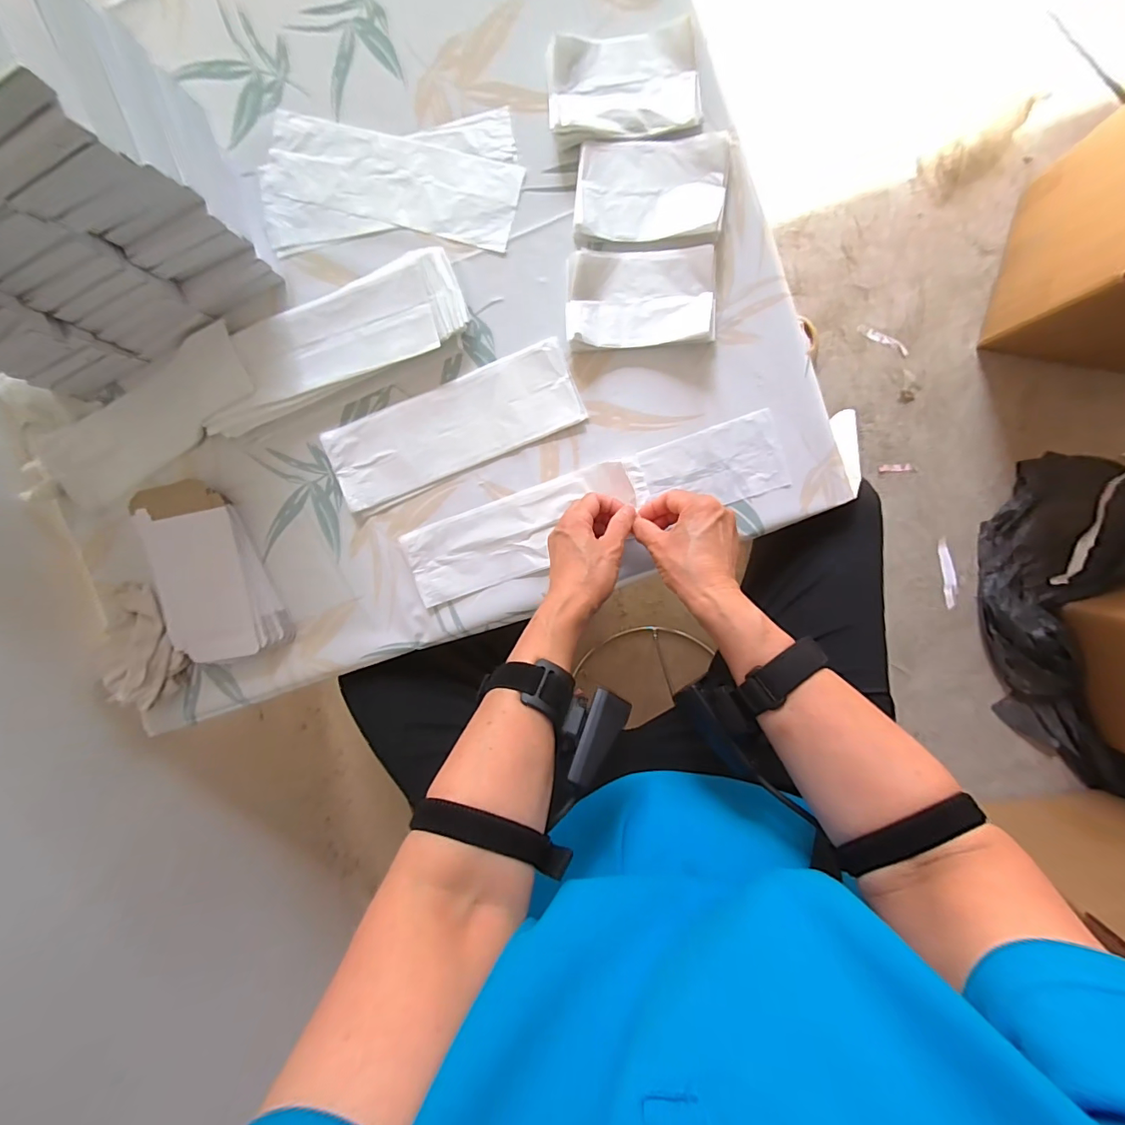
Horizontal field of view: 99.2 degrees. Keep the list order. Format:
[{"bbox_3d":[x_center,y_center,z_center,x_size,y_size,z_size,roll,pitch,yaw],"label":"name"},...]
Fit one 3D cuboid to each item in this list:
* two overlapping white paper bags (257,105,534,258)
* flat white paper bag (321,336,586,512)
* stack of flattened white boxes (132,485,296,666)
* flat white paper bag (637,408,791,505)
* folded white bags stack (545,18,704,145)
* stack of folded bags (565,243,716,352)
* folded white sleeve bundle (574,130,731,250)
[{"bbox_3d":[-0.166,-0.362,0.459,0.246,0.007,0.118,4,98,5],"label":"two overlapping white paper bags"},{"bbox_3d":[-0.110,-0.134,0.472,0.252,0.007,0.084,-20,95,8],"label":"flat white paper bag"},{"bbox_3d":[-0.381,0.012,0.510,0.121,0.023,0.193,-22,94,8],"label":"stack of flattened white boxes"},{"bbox_3d":[0.141,-0.089,0.447,0.123,0.006,0.071,-17,95,8],"label":"flat white paper bag"},{"bbox_3d":[0.053,-0.415,0.421,0.128,0.024,0.085,-4,97,6],"label":"folded white bags stack"},{"bbox_3d":[0.070,-0.240,0.435,0.130,0.021,0.081,-1,97,6],"label":"stack of folded bags"},{"bbox_3d":[0.077,-0.327,0.424,0.128,0.020,0.080,3,98,6],"label":"folded white sleeve bundle"}]

